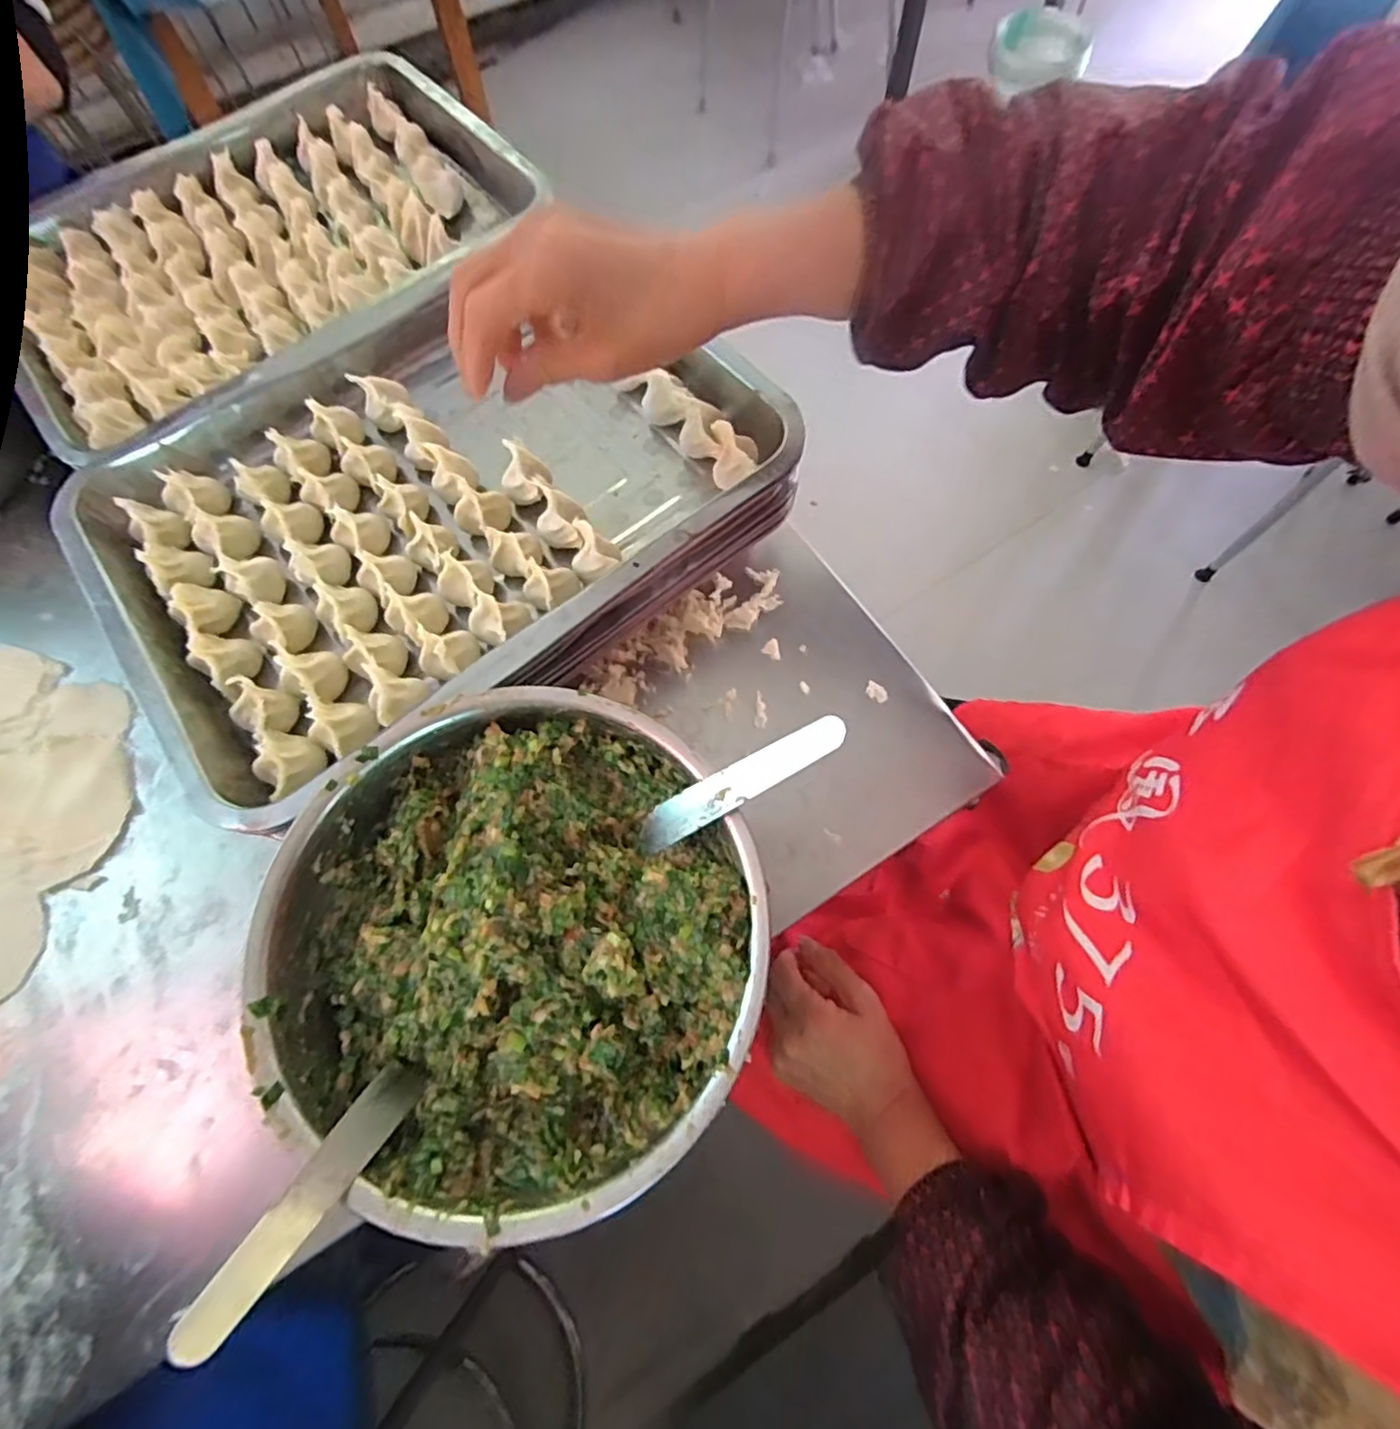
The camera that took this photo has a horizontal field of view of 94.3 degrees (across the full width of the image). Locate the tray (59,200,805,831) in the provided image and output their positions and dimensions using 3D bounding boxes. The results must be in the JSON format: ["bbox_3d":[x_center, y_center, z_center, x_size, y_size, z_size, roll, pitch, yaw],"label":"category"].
[{"bbox_3d":[-0.181,-0.158,0.424,0.388,0.047,0.340,-37,72,-11],"label":"tray"}]

